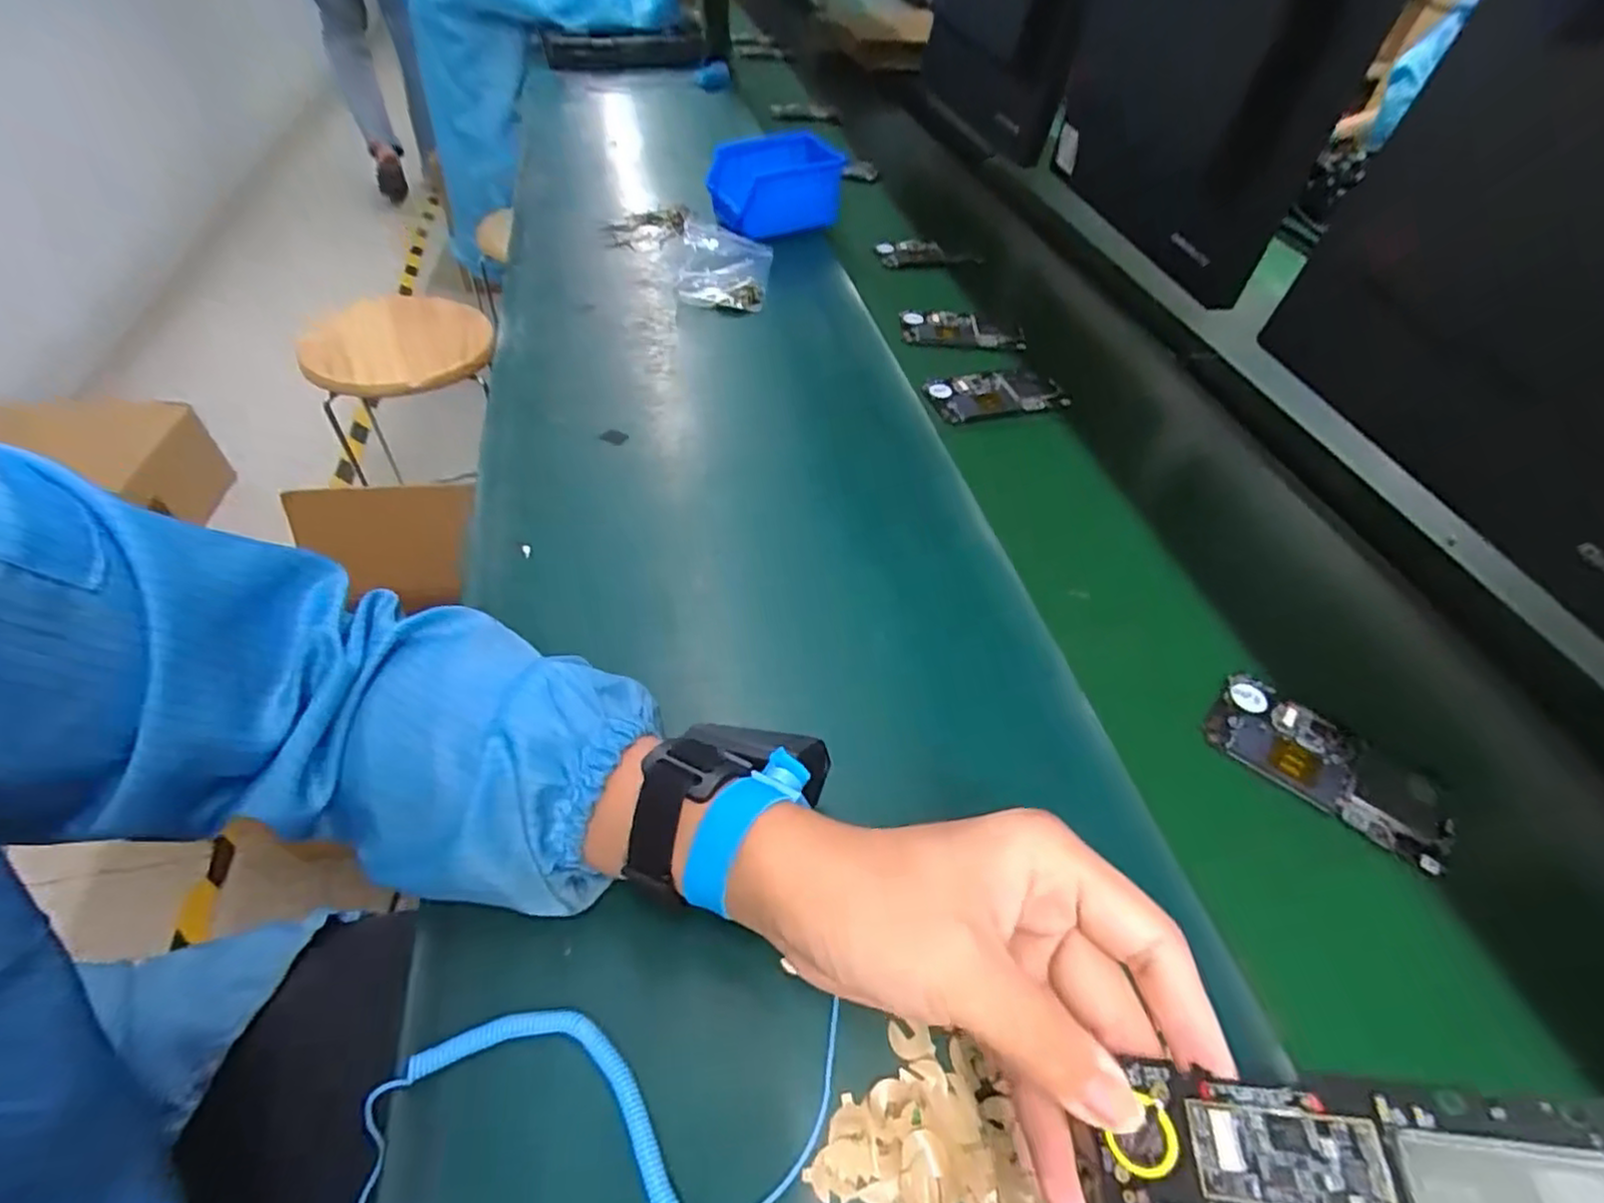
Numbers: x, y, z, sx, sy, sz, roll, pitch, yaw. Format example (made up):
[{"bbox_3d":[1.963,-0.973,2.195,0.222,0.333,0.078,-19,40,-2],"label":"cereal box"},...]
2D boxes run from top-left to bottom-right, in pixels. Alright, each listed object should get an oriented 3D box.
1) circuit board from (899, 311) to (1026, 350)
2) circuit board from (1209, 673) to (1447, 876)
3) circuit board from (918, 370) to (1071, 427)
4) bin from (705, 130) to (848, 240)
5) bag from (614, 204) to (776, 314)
[{"bbox_3d":[0.161,-0.274,0.695,0.117,0.006,0.065,1,48,-4],"label":"circuit board"},{"bbox_3d":[0.296,0.091,0.391,0.121,0.006,0.065,36,55,24],"label":"circuit board"},{"bbox_3d":[0.177,-0.187,0.619,0.124,0.007,0.070,-12,51,-15],"label":"circuit board"},{"bbox_3d":[-0.028,-0.470,0.788,0.143,0.085,0.084,-12,51,-16],"label":"bin"},{"bbox_3d":[-0.109,-0.376,0.745,0.134,0.040,0.247,-25,55,-25],"label":"bag"}]

